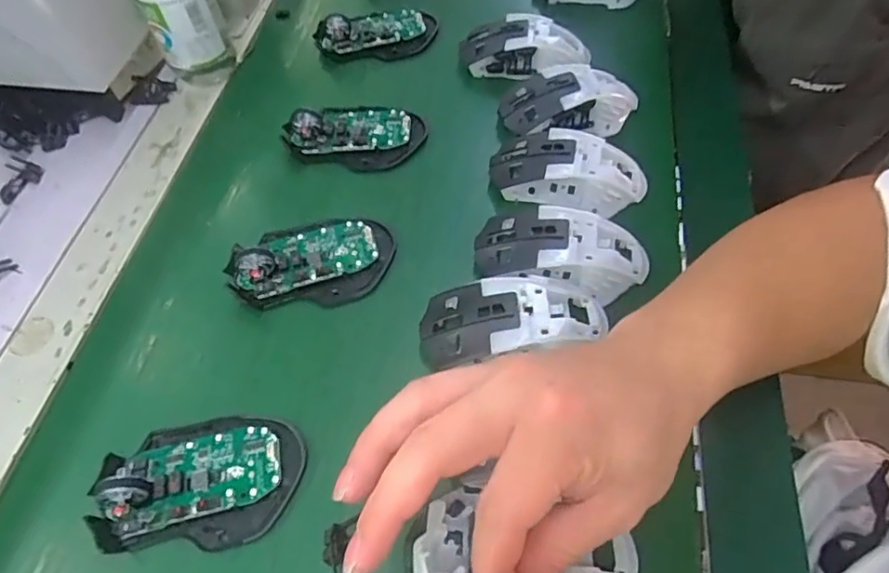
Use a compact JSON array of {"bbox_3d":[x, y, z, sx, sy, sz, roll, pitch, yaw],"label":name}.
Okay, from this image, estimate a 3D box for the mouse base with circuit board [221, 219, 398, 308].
[{"bbox_3d":[-0.096,-0.023,0.424,0.113,0.026,0.066,-6,56,0],"label":"mouse base with circuit board"}]

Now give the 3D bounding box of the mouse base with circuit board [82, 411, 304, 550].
[{"bbox_3d":[-0.141,0.107,0.336,0.111,0.028,0.072,-3,56,2],"label":"mouse base with circuit board"}]

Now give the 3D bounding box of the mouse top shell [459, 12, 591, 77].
[{"bbox_3d":[0.073,-0.217,0.535,0.117,0.035,0.054,1,56,5],"label":"mouse top shell"}]

